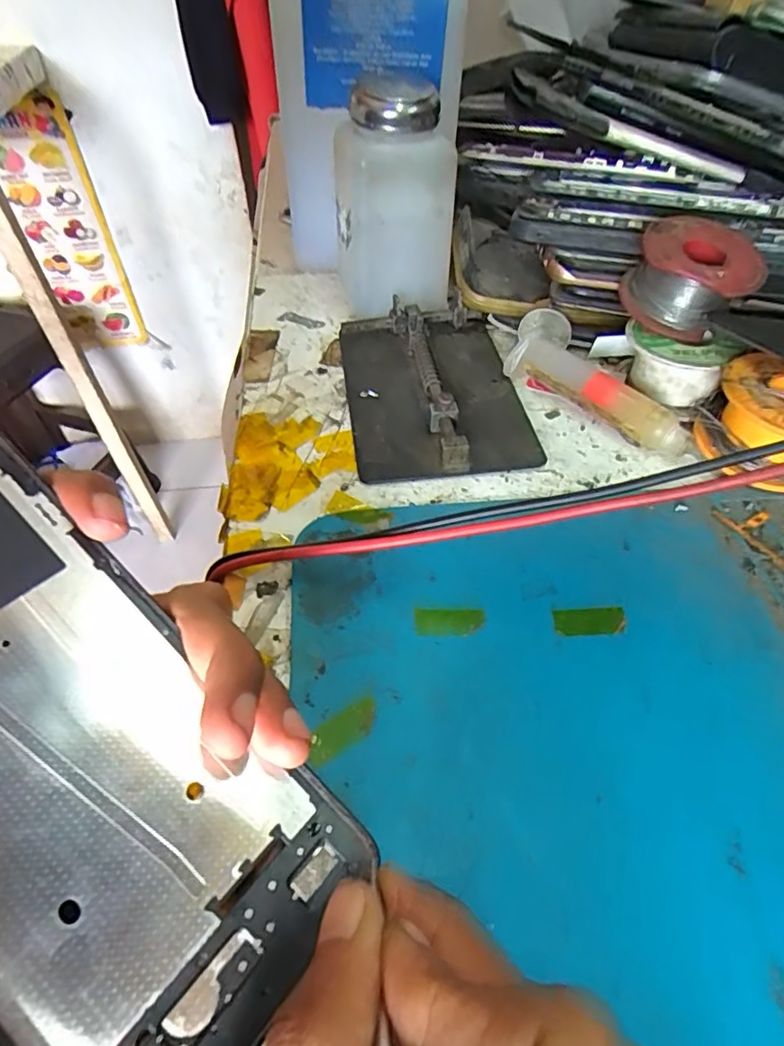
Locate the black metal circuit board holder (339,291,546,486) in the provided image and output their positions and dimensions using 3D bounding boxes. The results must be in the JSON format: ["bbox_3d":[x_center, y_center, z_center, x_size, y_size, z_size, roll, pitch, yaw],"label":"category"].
[{"bbox_3d":[0.018,-0.068,0.262,0.077,0.016,0.117,-6,50,-5],"label":"black metal circuit board holder"}]

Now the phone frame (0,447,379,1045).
[{"bbox_3d":[-0.080,0.048,0.127,0.157,0.006,0.072,46,61,8],"label":"phone frame"}]

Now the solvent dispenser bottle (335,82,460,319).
[{"bbox_3d":[0.001,-0.160,0.287,0.060,0.097,0.056,-2,49,-1],"label":"solvent dispenser bottle"}]

